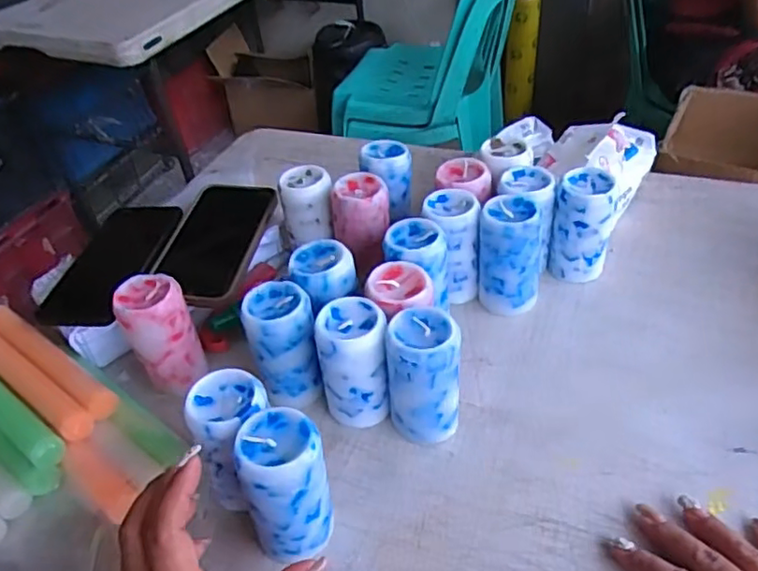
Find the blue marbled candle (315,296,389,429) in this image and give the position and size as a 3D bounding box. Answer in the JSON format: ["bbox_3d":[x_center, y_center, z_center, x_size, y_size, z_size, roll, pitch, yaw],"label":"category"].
[{"bbox_3d":[-0.018,0.058,0.456,0.050,0.093,0.049,-13,43,-6],"label":"blue marbled candle"}]

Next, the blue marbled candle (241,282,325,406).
[{"bbox_3d":[-0.070,0.045,0.471,0.047,0.083,0.054,-11,42,-4],"label":"blue marbled candle"}]

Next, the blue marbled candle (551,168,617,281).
[{"bbox_3d":[0.183,-0.053,0.548,0.046,0.091,0.046,13,46,21],"label":"blue marbled candle"}]

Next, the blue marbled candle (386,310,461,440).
[{"bbox_3d":[0.032,0.066,0.439,0.051,0.093,0.048,-2,43,6],"label":"blue marbled candle"}]

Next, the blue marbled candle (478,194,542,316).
[{"bbox_3d":[0.114,-0.026,0.528,0.054,0.094,0.053,7,44,16],"label":"blue marbled candle"}]

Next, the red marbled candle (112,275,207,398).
[{"bbox_3d":[-0.173,0.039,0.491,0.048,0.084,0.055,-26,45,-19],"label":"red marbled candle"}]

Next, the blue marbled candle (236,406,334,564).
[{"bbox_3d":[-0.056,0.125,0.383,0.049,0.098,0.055,-15,43,-8],"label":"blue marbled candle"}]

